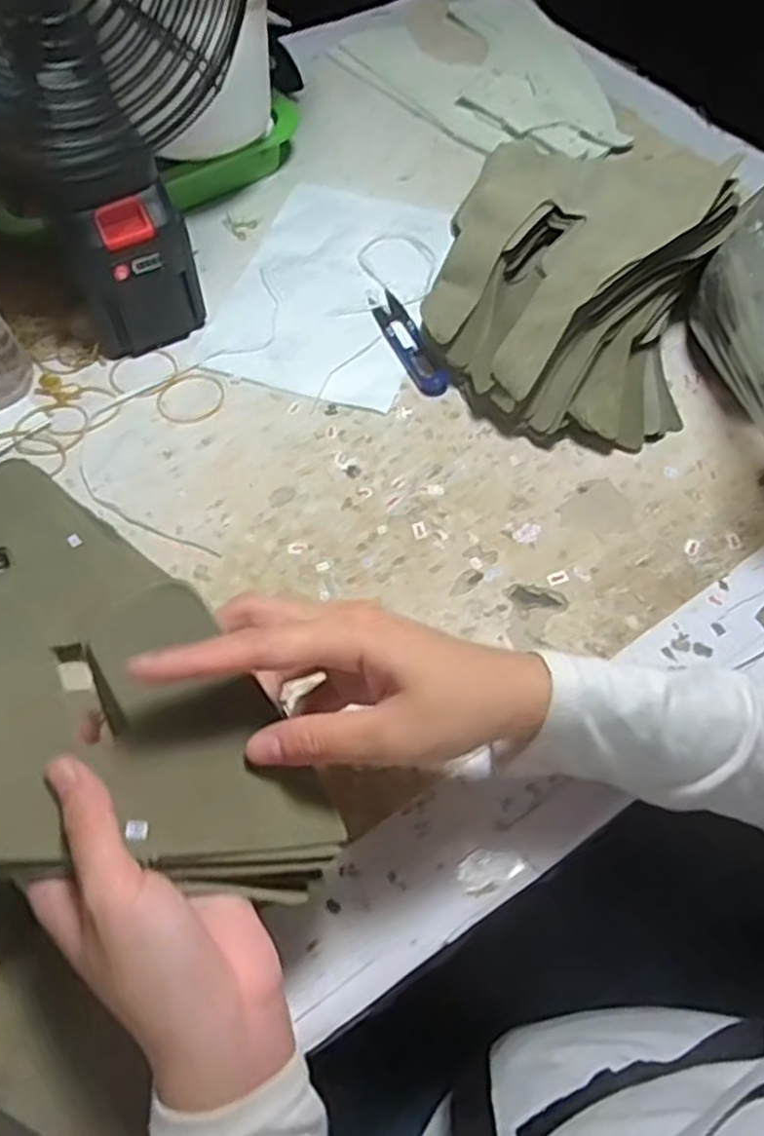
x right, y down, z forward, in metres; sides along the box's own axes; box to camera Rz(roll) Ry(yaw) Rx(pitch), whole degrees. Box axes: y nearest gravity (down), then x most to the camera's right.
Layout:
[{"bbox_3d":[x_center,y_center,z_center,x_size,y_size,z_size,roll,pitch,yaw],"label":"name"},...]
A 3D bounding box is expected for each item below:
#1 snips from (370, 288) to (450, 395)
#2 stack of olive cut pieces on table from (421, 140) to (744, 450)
[{"bbox_3d":[0.017,-0.161,0.529,0.023,0.011,0.105,-19,62,-10],"label":"snips"},{"bbox_3d":[0.119,-0.171,0.481,0.168,0.105,0.159,10,61,6],"label":"stack of olive cut pieces on table"}]

